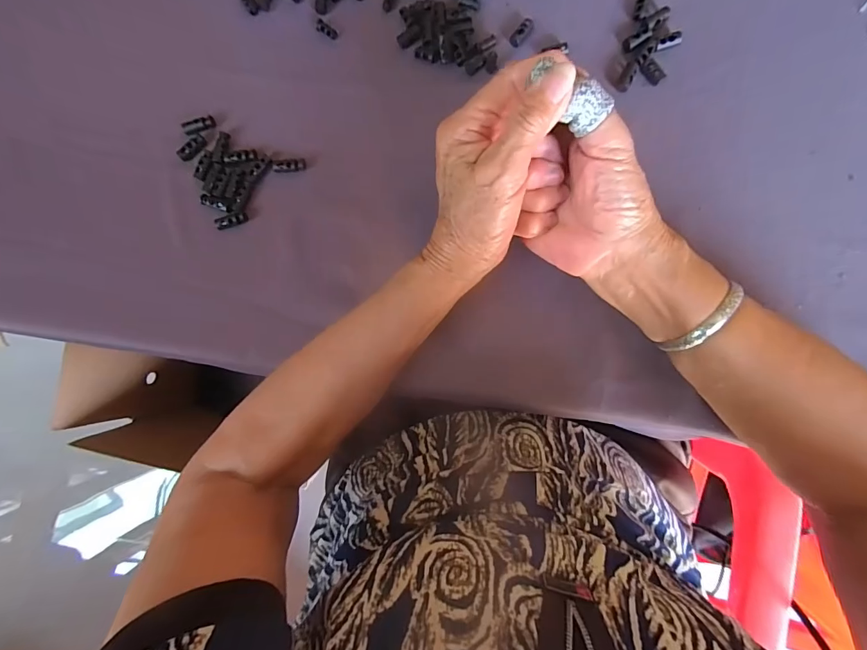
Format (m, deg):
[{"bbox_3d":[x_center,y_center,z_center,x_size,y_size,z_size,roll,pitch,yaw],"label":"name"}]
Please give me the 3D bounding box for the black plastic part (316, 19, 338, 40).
[{"bbox_3d":[-0.084,-0.230,0.318,0.020,0.004,0.009,36,93,4],"label":"black plastic part"}]

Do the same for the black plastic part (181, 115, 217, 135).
[{"bbox_3d":[-0.186,-0.159,0.324,0.024,0.005,0.009,-21,88,4],"label":"black plastic part"}]

